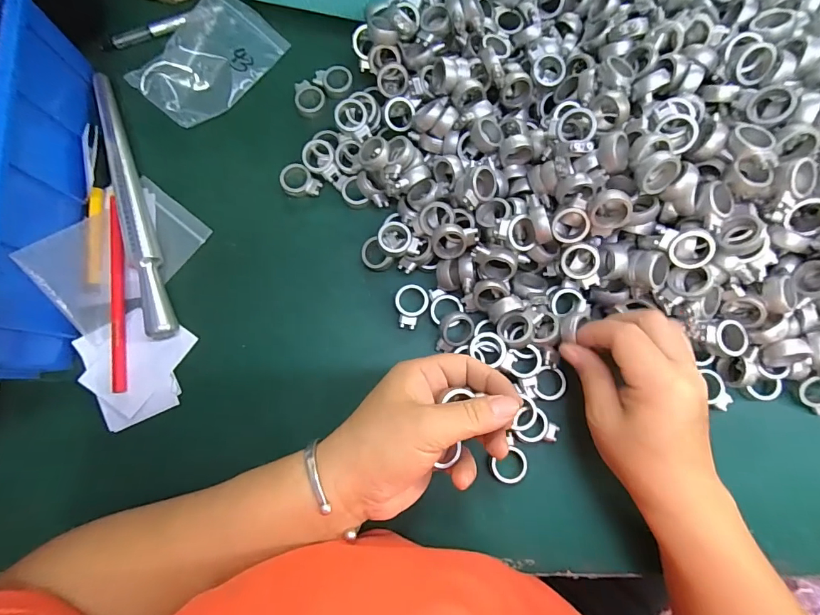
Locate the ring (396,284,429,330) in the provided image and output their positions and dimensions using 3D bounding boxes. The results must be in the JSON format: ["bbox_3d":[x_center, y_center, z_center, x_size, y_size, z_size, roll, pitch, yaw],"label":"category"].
[{"bbox_3d":[0.001,-0.001,0.321,0.025,0.006,0.034,7,80,3],"label":"ring"}]

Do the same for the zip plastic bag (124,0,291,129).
[{"bbox_3d":[-0.174,-0.215,0.357,0.078,0.010,0.119,38,81,-5],"label":"zip plastic bag"}]

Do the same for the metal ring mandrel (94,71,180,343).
[{"bbox_3d":[-0.224,-0.086,0.331,0.017,0.021,0.231,-19,80,-2],"label":"metal ring mandrel"}]

